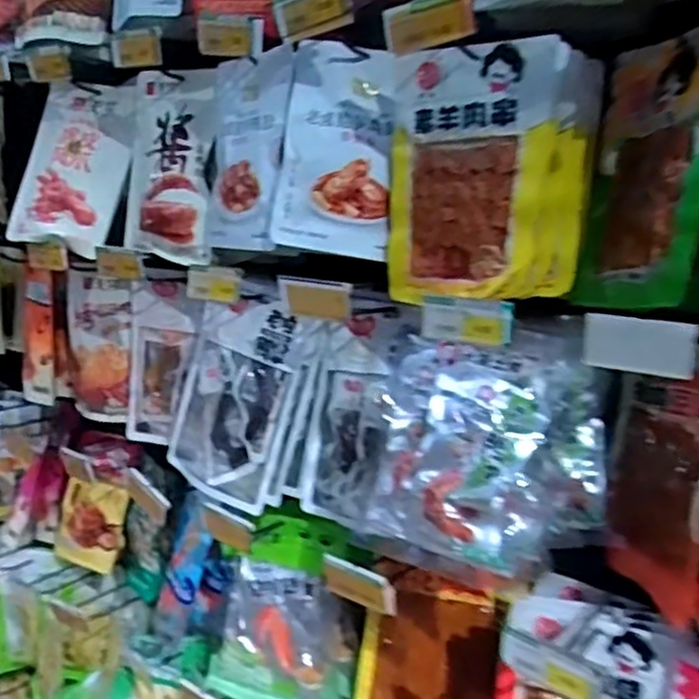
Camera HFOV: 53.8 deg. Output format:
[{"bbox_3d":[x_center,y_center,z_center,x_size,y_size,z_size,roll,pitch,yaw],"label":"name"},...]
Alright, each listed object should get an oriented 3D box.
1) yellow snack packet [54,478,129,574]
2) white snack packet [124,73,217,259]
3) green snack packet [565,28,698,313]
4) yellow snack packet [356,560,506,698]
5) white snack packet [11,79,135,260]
[{"bbox_3d":[-0.461,0.308,1.223,0.167,0.146,0.017,7,-6,35],"label":"yellow snack packet"},{"bbox_3d":[-0.246,-0.249,0.937,0.163,0.242,0.034,13,14,43],"label":"white snack packet"},{"bbox_3d":[0.282,-0.154,0.627,0.044,0.242,0.178,12,5,-15],"label":"green snack packet"},{"bbox_3d":[0.104,0.405,0.884,0.172,0.223,0.041,9,-17,1],"label":"yellow snack packet"},{"bbox_3d":[-0.407,-0.271,1.017,0.182,0.251,0.030,14,-7,18],"label":"white snack packet"}]

